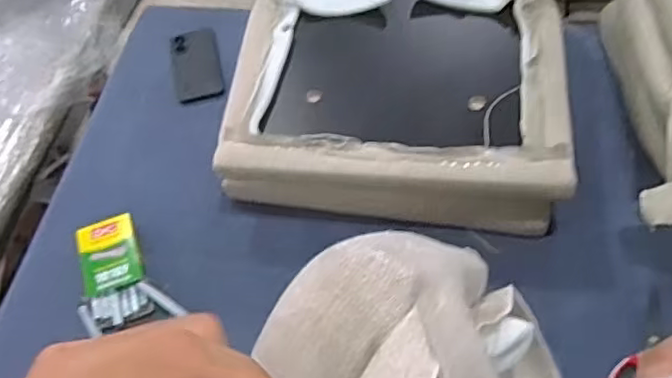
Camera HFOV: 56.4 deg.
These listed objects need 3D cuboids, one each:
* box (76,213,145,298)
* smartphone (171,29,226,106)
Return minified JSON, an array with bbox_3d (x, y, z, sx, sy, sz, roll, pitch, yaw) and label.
[{"bbox_3d":[-0.312,0.093,0.870,0.081,0.030,0.113,-18,57,-7],"label":"box"},{"bbox_3d":[-0.238,-0.215,1.078,0.080,0.015,0.157,-13,56,-4],"label":"smartphone"}]

